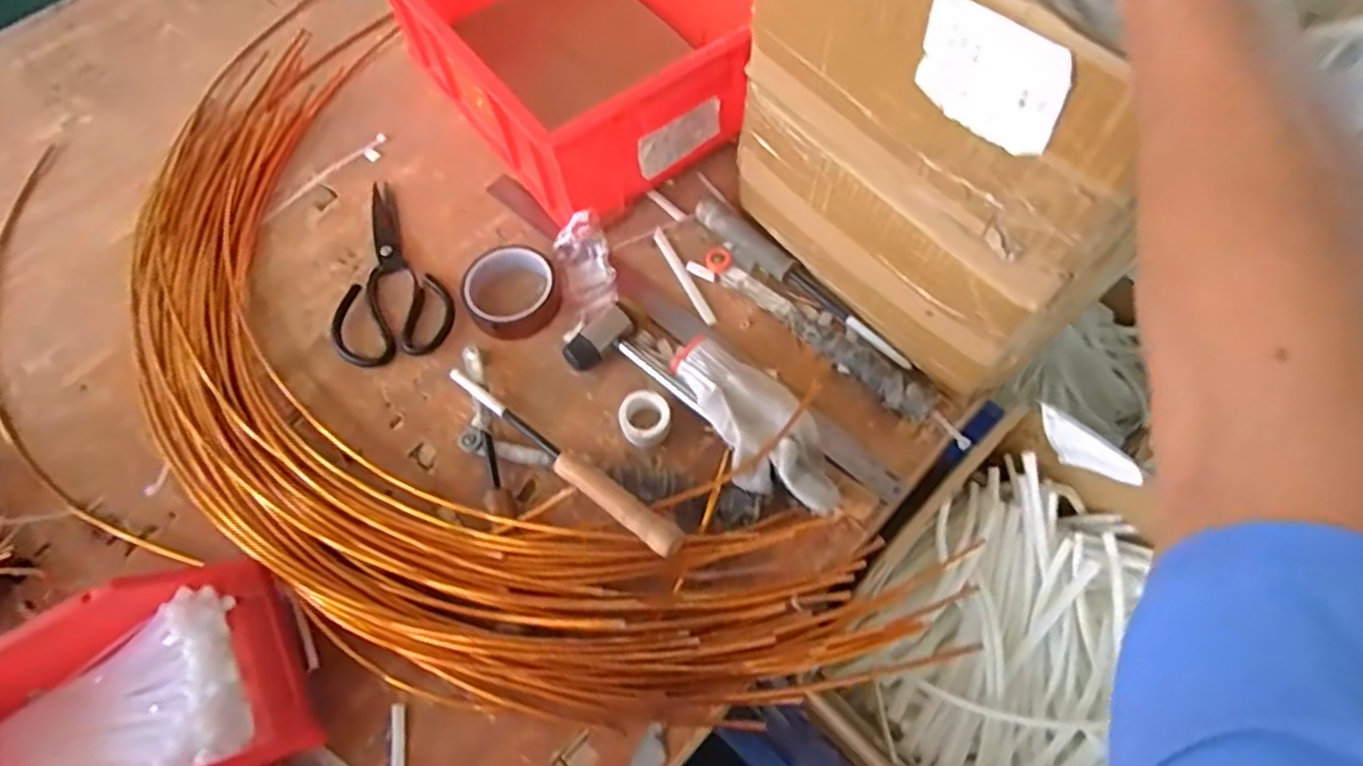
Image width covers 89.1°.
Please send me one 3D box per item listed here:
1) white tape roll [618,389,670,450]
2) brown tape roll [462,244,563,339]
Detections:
[{"bbox_3d":[-0.033,0.034,0.629,0.044,0.025,0.048,-1,62,2],"label":"white tape roll"},{"bbox_3d":[-0.170,-0.093,0.688,0.089,0.035,0.084,-1,62,2],"label":"brown tape roll"}]

